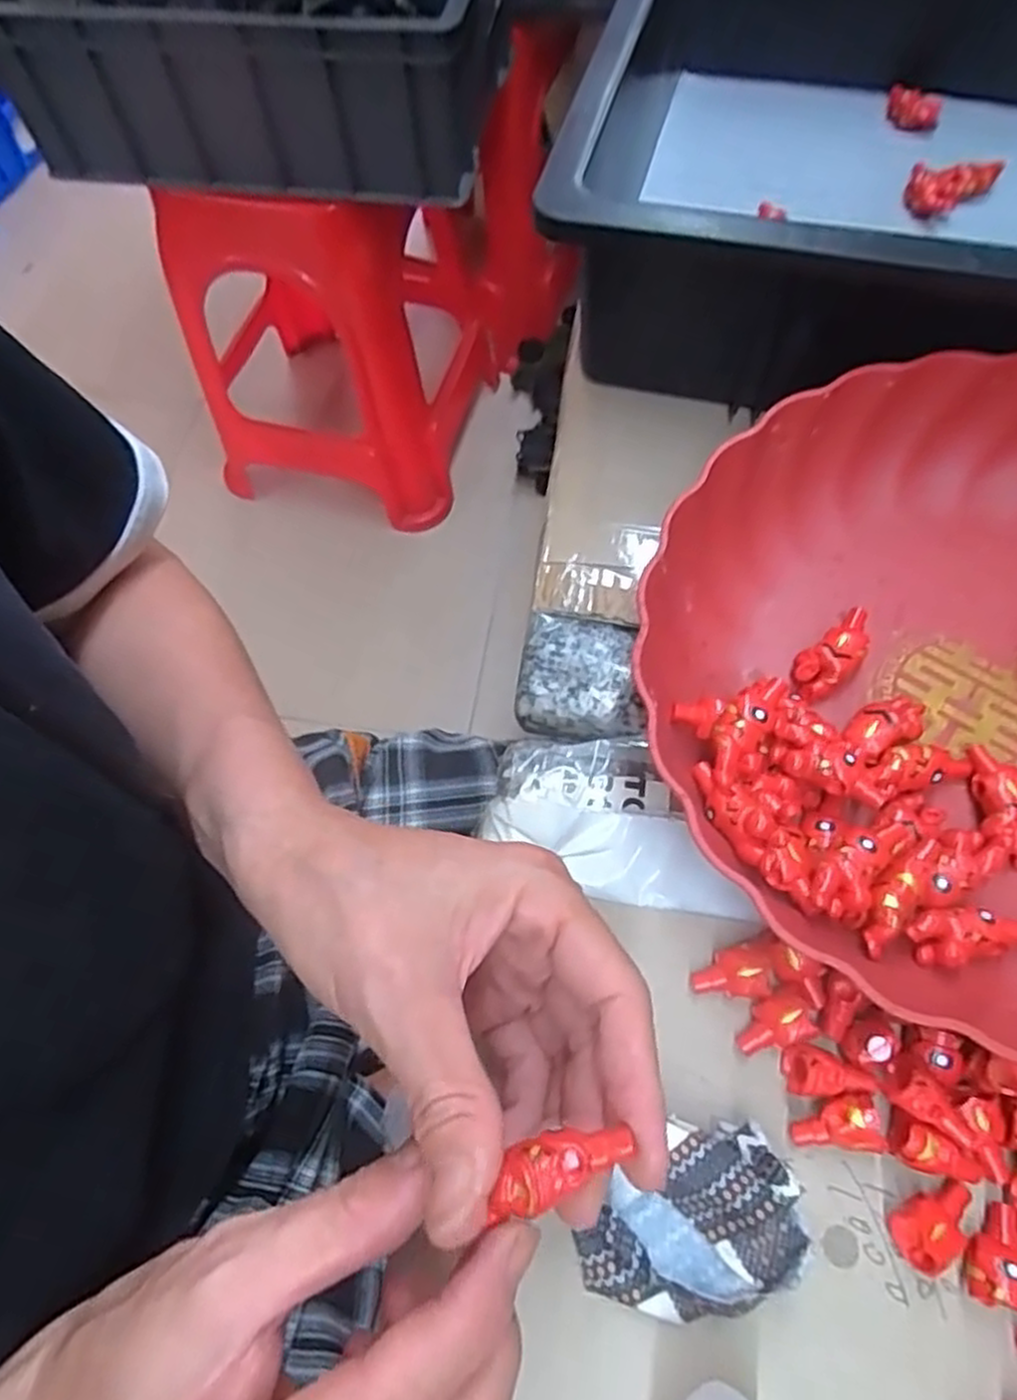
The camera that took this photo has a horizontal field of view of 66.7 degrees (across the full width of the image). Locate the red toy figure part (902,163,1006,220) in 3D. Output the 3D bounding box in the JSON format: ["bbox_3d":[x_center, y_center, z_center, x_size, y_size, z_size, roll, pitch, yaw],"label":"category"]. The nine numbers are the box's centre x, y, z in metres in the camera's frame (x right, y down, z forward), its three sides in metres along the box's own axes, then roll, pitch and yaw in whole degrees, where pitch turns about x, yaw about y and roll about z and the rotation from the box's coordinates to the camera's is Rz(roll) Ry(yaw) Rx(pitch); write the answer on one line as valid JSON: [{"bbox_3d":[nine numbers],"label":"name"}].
[{"bbox_3d":[0.240,-0.280,0.413,0.054,0.019,0.023,-23,65,-8],"label":"red toy figure part"}]

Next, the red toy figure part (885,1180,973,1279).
[{"bbox_3d":[0.122,0.149,0.223,0.017,0.014,0.026,36,71,19],"label":"red toy figure part"}]

